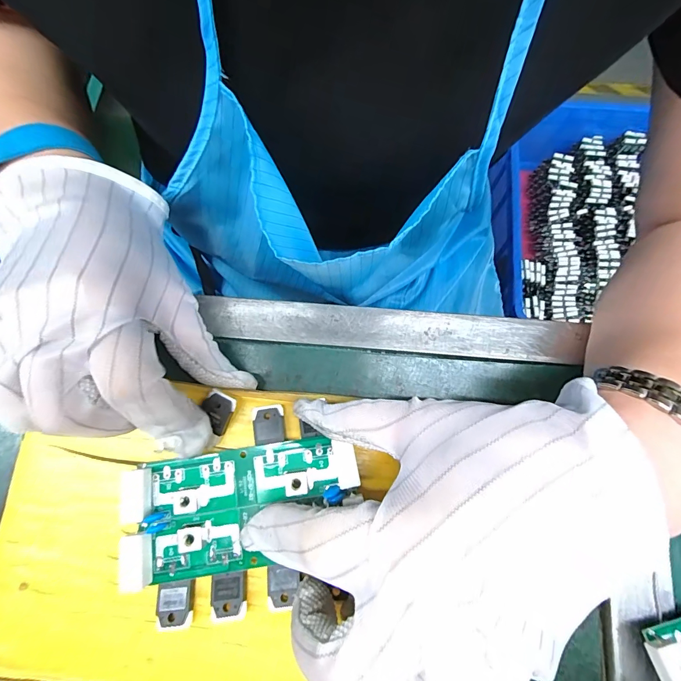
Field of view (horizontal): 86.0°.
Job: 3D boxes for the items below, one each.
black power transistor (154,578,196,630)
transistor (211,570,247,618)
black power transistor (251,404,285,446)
[{"bbox_3d":[-0.076,0.121,0.167,0.015,0.005,0.018,-6,76,-1],"label":"black power transistor"},{"bbox_3d":[-0.051,0.115,0.167,0.015,0.007,0.019,-5,76,0],"label":"transistor"},{"bbox_3d":[-0.037,0.043,0.186,0.016,0.006,0.019,-11,76,-2],"label":"black power transistor"}]

